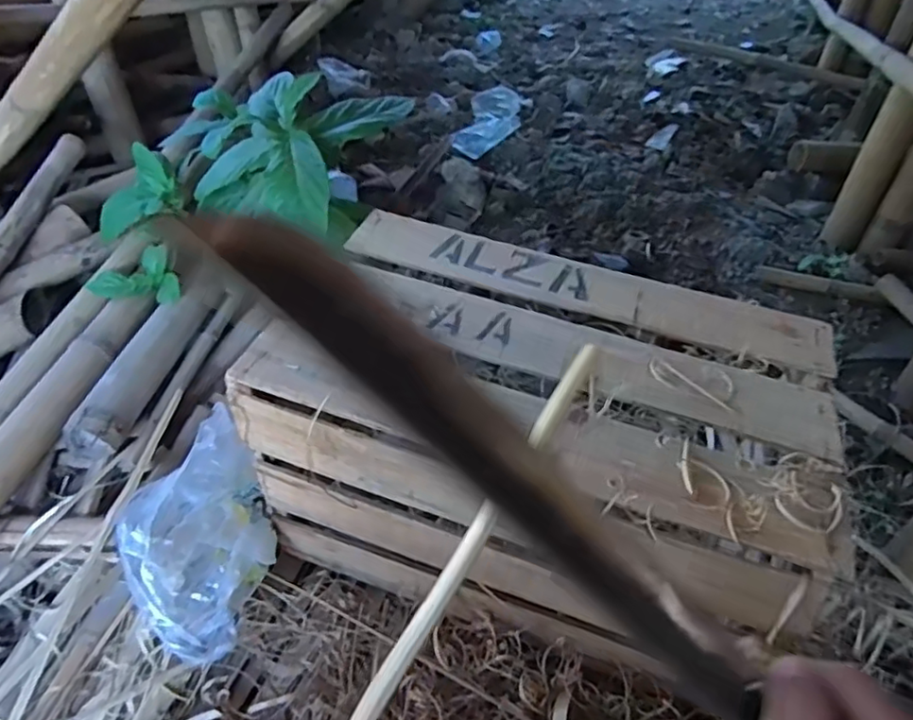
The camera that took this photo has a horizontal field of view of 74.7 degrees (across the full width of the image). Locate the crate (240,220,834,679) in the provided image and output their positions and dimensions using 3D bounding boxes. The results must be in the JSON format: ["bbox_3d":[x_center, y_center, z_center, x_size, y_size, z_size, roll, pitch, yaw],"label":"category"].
[{"bbox_3d":[0.093,0.104,0.755,0.577,0.334,0.370,17,46,13],"label":"crate"}]

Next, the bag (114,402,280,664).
[{"bbox_3d":[-0.309,0.228,0.740,0.174,0.177,0.195,36,53,28],"label":"bag"}]

